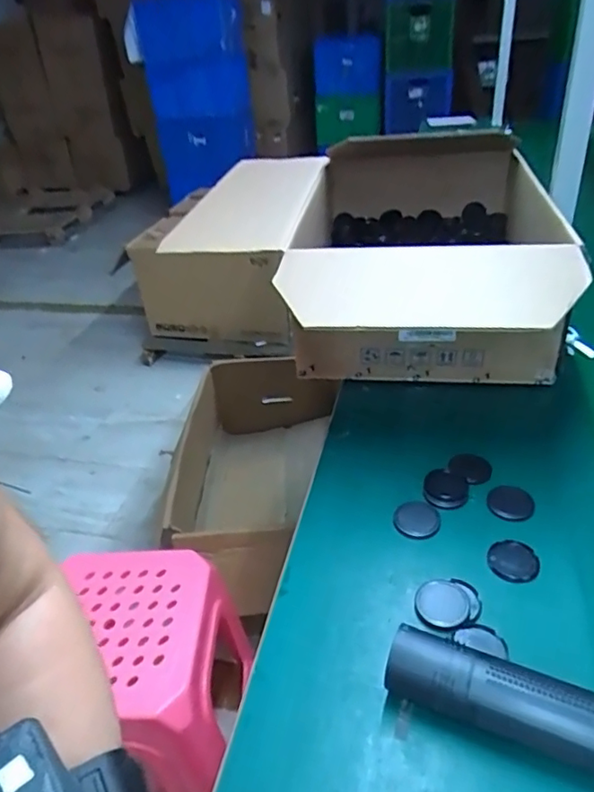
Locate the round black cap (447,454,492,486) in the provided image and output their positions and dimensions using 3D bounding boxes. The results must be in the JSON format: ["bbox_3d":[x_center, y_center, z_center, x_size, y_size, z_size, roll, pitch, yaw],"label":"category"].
[{"bbox_3d":[0.217,0.091,0.703,0.046,0.010,0.043,-4,34,2],"label":"round black cap"}]

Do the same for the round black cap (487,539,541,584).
[{"bbox_3d":[0.226,0.173,0.589,0.051,0.008,0.049,-4,34,2],"label":"round black cap"}]

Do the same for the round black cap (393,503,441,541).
[{"bbox_3d":[0.137,0.143,0.645,0.051,0.004,0.054,-4,34,2],"label":"round black cap"}]

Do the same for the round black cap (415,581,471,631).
[{"bbox_3d":[0.142,0.203,0.549,0.049,0.004,0.050,-4,34,2],"label":"round black cap"}]

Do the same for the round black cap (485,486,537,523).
[{"bbox_3d":[0.248,0.122,0.656,0.051,0.005,0.063,11,38,23],"label":"round black cap"}]

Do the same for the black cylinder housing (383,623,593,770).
[{"bbox_3d":[0.154,0.238,0.451,0.163,0.054,0.053,11,37,22],"label":"black cylinder housing"}]

